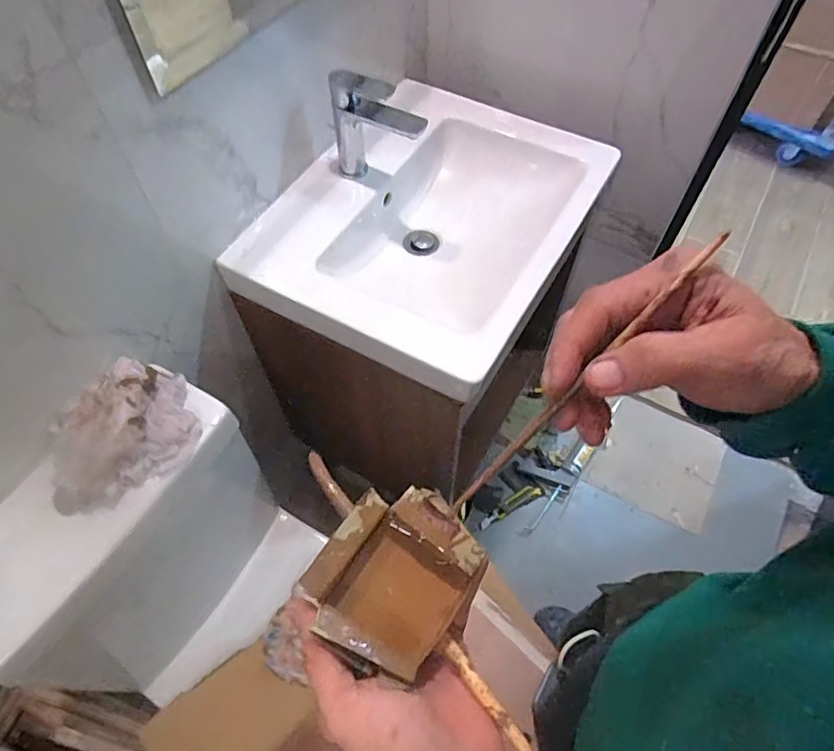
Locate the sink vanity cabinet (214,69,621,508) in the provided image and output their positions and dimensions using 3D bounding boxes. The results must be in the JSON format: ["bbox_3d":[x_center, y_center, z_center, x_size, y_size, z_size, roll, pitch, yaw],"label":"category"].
[{"bbox_3d":[0.026,-0.193,1.021,0.431,0.555,0.548,26,62,16],"label":"sink vanity cabinet"}]

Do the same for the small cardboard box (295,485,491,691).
[{"bbox_3d":[-0.011,0.113,0.308,0.079,0.036,0.088,28,62,17],"label":"small cardboard box"}]

